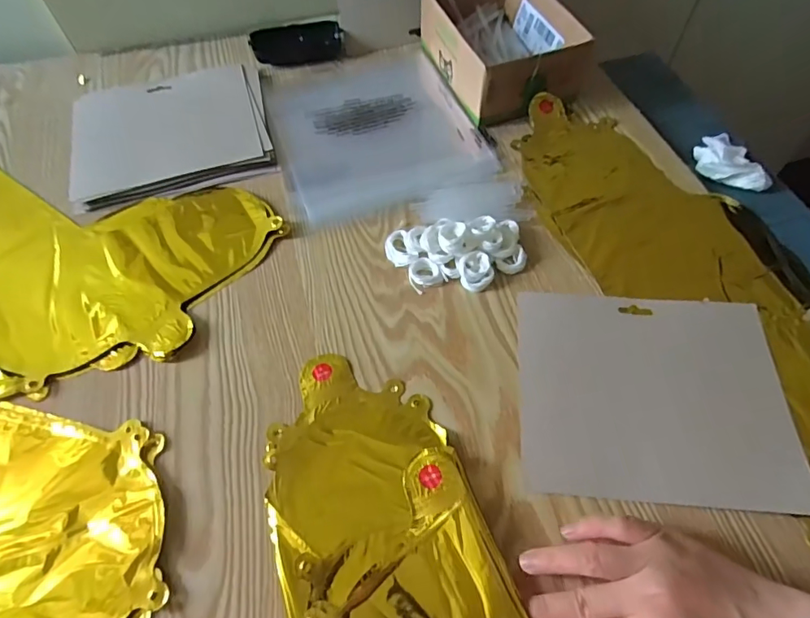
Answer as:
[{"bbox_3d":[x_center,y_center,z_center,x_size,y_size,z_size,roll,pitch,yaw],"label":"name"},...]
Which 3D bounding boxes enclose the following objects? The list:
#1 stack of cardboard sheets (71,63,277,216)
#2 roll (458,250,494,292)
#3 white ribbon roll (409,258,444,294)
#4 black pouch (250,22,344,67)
[{"bbox_3d":[-0.255,-0.194,0.533,0.204,0.012,0.180,-16,59,-7],"label":"stack of cardboard sheets"},{"bbox_3d":[0.061,-0.032,0.421,0.028,0.014,0.033,-7,58,-2],"label":"roll"},{"bbox_3d":[0.016,-0.030,0.427,0.027,0.007,0.031,-22,60,-11],"label":"white ribbon roll"},{"bbox_3d":[-0.136,-0.339,0.616,0.109,0.020,0.064,-11,58,-4],"label":"black pouch"}]

